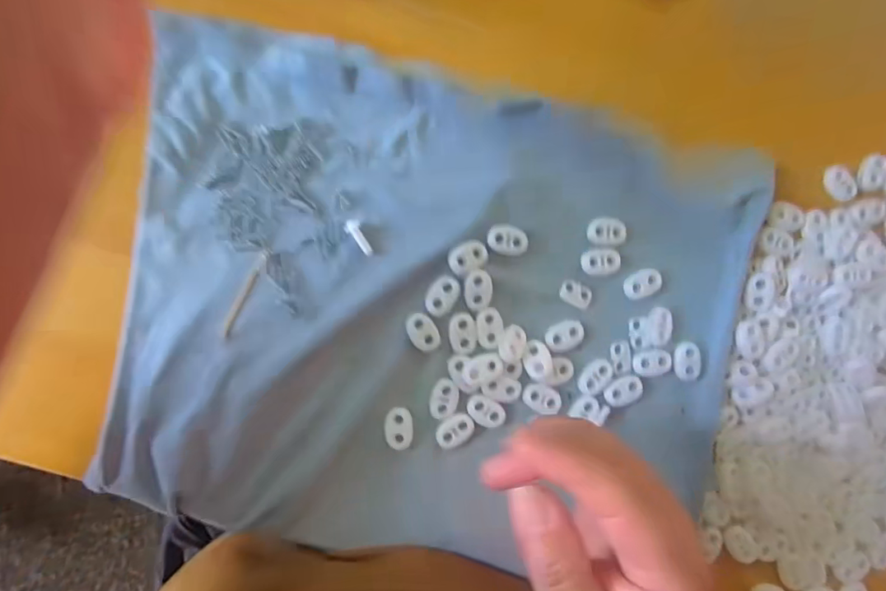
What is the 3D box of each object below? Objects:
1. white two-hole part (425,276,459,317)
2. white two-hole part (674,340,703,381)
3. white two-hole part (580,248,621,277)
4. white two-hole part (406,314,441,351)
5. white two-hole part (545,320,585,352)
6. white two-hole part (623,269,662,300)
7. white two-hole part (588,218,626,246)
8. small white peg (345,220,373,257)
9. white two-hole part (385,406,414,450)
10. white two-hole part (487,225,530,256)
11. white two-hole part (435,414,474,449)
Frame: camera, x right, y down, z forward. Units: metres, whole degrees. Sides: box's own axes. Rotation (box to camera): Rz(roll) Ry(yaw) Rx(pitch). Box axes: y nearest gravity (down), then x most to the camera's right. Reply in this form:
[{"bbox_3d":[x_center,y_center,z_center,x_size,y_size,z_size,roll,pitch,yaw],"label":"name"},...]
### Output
[{"bbox_3d":[0.000,0.000,0.267,0.015,0.004,0.022,28,88,-5],"label":"white two-hole part"},{"bbox_3d":[0.141,0.038,0.283,0.014,0.004,0.022,-5,91,-6],"label":"white two-hole part"},{"bbox_3d":[0.090,-0.019,0.276,0.022,0.004,0.015,-5,91,-6],"label":"white two-hole part"},{"bbox_3d":[-0.010,0.020,0.266,0.015,0.004,0.022,-30,93,-4],"label":"white two-hole part"},{"bbox_3d":[0.069,0.023,0.274,0.022,0.004,0.016,-16,92,-5],"label":"white two-hole part"},{"bbox_3d":[0.114,-0.007,0.280,0.023,0.004,0.015,-23,93,-5],"label":"white two-hole part"},{"bbox_3d":[0.093,-0.036,0.276,0.022,0.004,0.015,0,91,-6],"label":"white two-hole part"},{"bbox_3d":[-0.046,-0.031,0.265,0.008,0.004,0.021,-25,92,-4],"label":"small white peg"},{"bbox_3d":[-0.024,0.072,0.266,0.015,0.004,0.023,-4,91,-6],"label":"white two-hole part"},{"bbox_3d":[0.036,-0.031,0.270,0.023,0.004,0.016,16,89,-6],"label":"white two-hole part"},{"bbox_3d":[0.007,0.074,0.268,0.022,0.004,0.016,-31,94,-4],"label":"white two-hole part"}]

